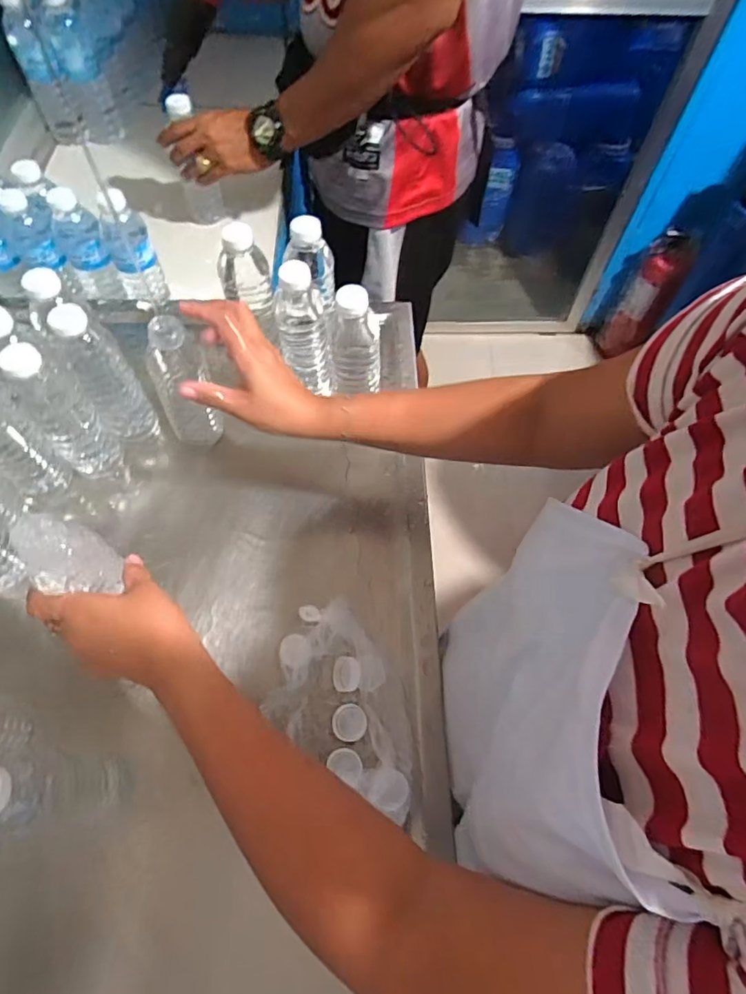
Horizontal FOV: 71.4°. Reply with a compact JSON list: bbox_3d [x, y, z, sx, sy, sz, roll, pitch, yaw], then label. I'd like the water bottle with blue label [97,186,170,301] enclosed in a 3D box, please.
[{"bbox_3d":[-0.318,-0.323,0.685,0.056,0.150,0.070,-23,65,-14],"label":"water bottle with blue label"}]

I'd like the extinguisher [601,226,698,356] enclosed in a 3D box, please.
[{"bbox_3d":[0.863,-0.631,1.649,0.127,0.400,0.141,23,64,10],"label":"extinguisher"}]

